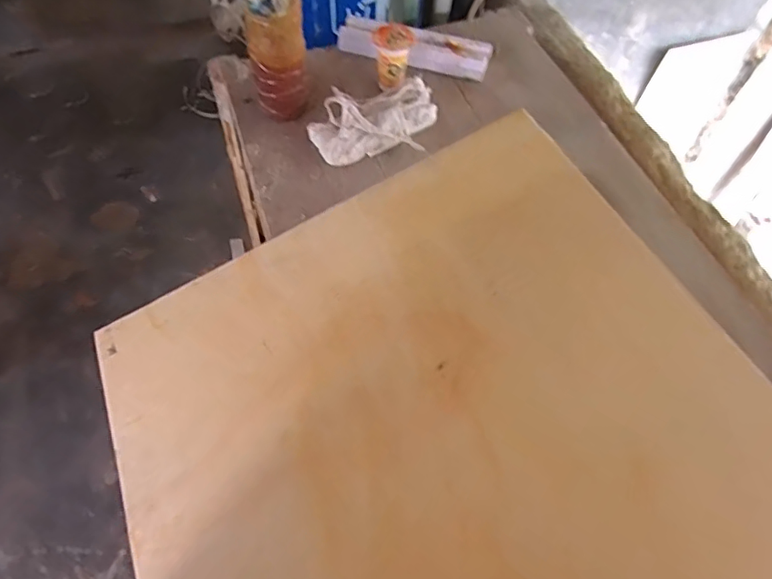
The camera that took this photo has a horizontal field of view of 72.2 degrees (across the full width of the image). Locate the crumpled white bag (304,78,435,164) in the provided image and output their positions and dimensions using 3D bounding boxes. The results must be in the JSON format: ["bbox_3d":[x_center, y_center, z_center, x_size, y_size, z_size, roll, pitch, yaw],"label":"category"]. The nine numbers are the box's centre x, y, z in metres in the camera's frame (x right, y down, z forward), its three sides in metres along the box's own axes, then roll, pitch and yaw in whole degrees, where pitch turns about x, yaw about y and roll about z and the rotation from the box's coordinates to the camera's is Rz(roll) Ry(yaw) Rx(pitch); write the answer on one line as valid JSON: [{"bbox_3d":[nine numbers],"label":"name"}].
[{"bbox_3d":[-0.018,-0.275,0.862,0.215,0.056,0.132,-14,60,-12],"label":"crumpled white bag"}]

